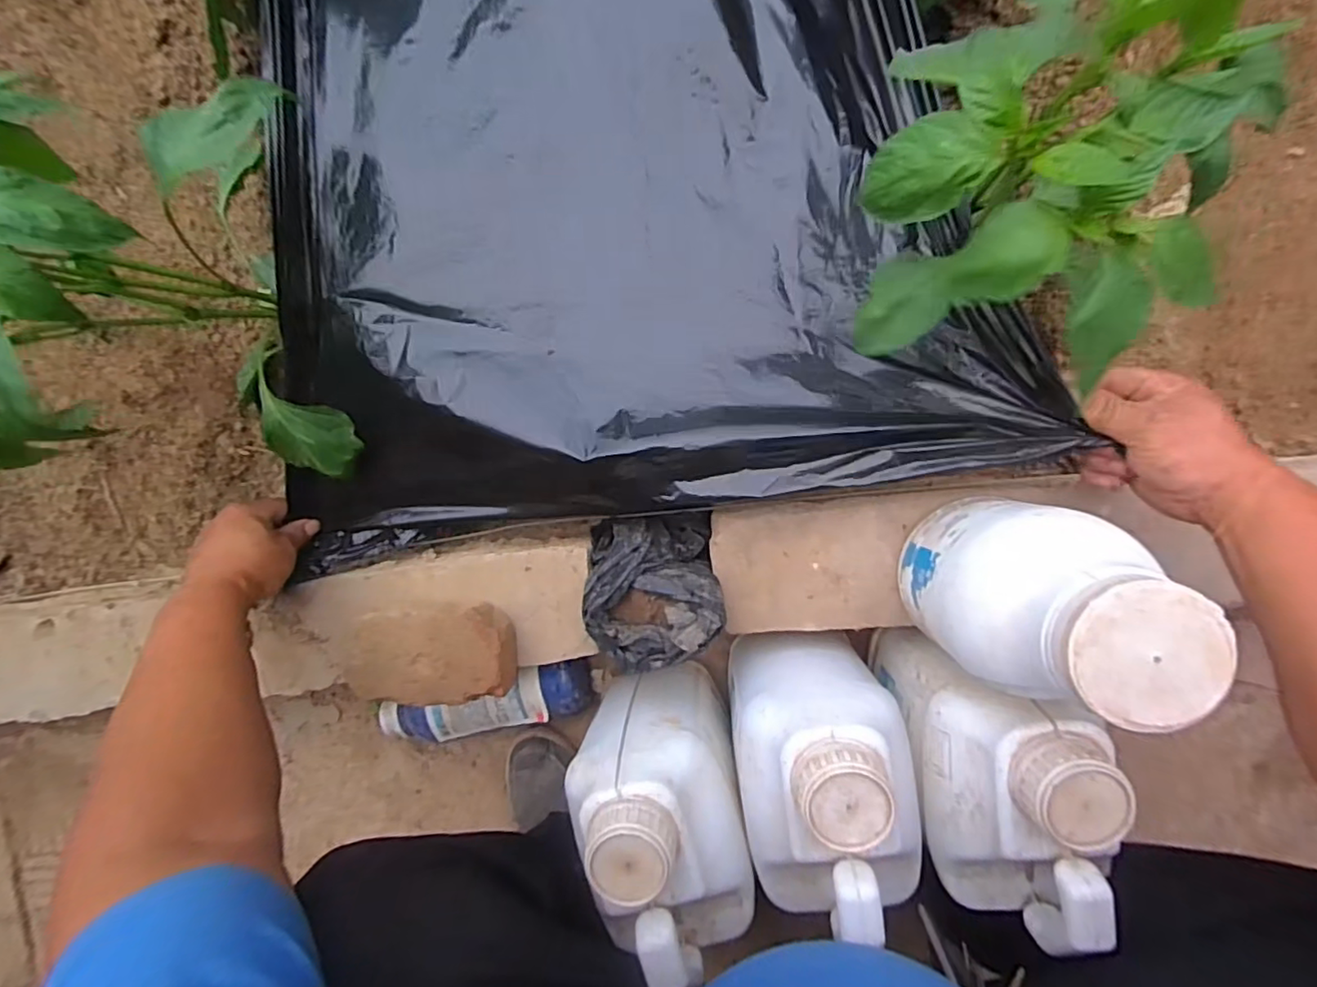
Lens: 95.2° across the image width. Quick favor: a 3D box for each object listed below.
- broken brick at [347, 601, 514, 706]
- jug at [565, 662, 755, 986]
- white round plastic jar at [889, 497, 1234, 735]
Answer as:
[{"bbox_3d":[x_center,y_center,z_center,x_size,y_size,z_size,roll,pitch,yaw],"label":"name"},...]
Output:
[{"bbox_3d":[-0.207,0.145,0.566,0.135,0.062,0.085,1,97,4],"label":"broken brick"},{"bbox_3d":[0.012,0.291,0.545,0.124,0.238,0.181,-14,96,6],"label":"jug"},{"bbox_3d":[0.247,0.065,0.410,0.102,0.212,0.098,1,97,4],"label":"white round plastic jar"}]

